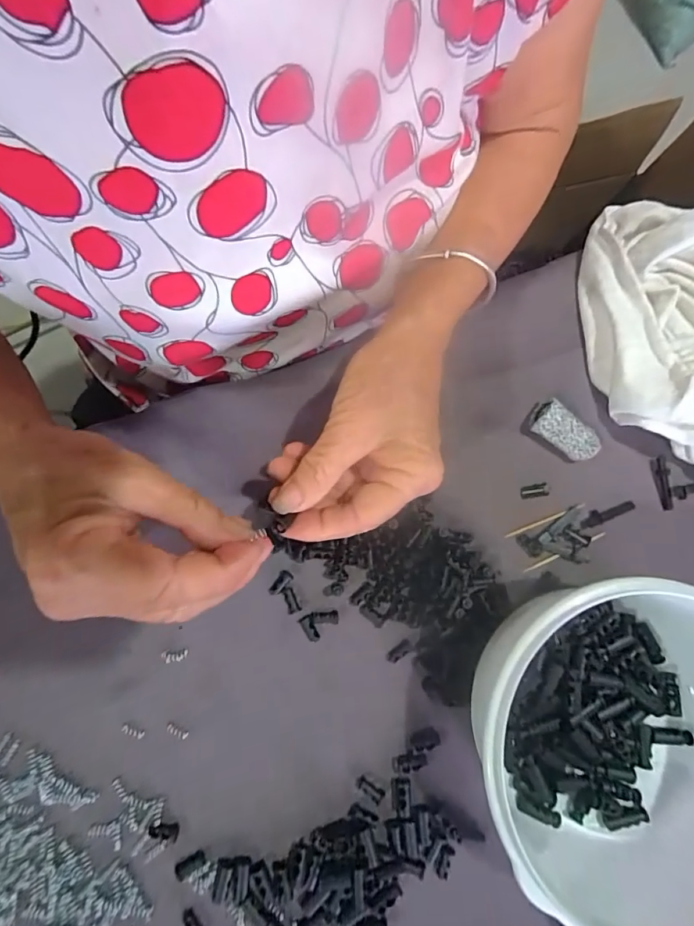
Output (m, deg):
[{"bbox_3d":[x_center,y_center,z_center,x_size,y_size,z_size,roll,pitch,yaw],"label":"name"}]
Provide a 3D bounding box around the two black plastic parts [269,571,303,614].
[{"bbox_3d":[-0.038,0.084,0.292,0.018,0.005,0.025,-43,82,-8],"label":"two black plastic parts"}]

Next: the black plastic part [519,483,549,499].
[{"bbox_3d":[0.127,0.019,0.306,0.017,0.004,0.009,-12,79,-3],"label":"black plastic part"}]

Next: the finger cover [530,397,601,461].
[{"bbox_3d":[0.148,-0.020,0.305,0.046,0.018,0.023,34,80,6],"label":"finger cover"}]

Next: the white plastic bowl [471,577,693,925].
[{"bbox_3d":[0.144,0.144,0.243,0.149,0.077,0.151,0,78,0],"label":"white plastic bowl"}]

